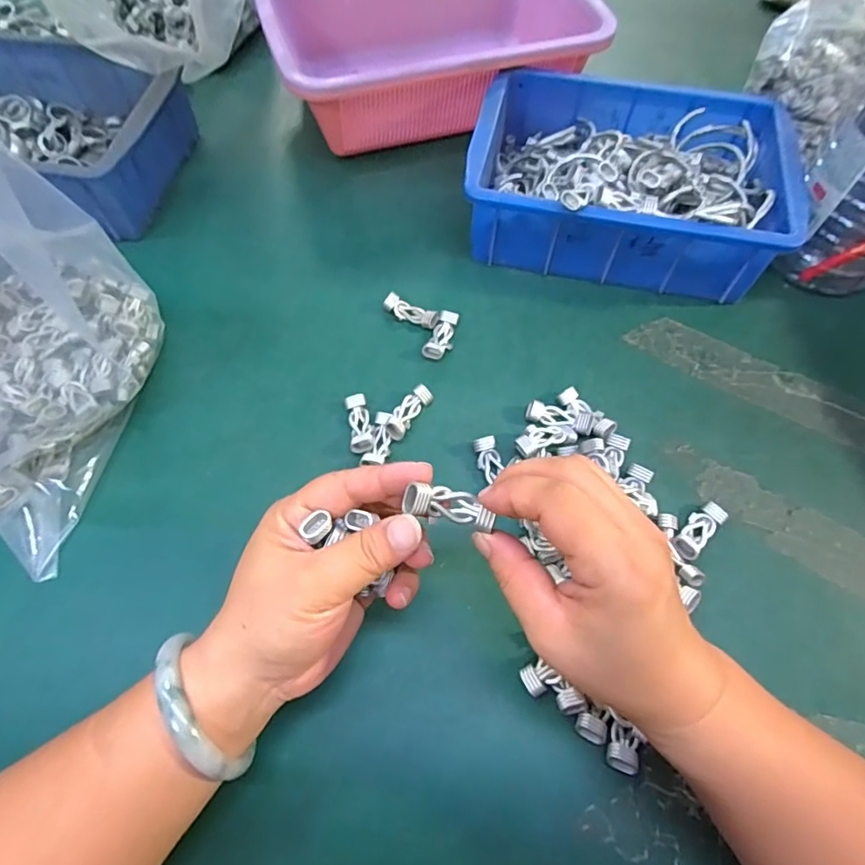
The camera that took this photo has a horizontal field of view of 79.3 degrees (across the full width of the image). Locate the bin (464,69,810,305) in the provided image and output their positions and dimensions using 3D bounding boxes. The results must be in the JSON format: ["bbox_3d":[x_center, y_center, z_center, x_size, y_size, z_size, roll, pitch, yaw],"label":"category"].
[{"bbox_3d":[0.159,-0.208,0.437,0.236,0.079,0.173,8,62,4],"label":"bin"}]

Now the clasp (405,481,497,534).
[{"bbox_3d":[0.008,0.033,0.238,0.041,0.011,0.015,16,59,-21],"label":"clasp"}]

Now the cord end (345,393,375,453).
[{"bbox_3d":[-0.050,-0.005,0.360,0.015,0.011,0.043,-9,62,-5],"label":"cord end"}]

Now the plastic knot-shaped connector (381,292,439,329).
[{"bbox_3d":[-0.016,-0.095,0.412,0.044,0.012,0.016,21,63,11],"label":"plastic knot-shaped connector"}]

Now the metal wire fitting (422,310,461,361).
[{"bbox_3d":[0.008,-0.074,0.401,0.017,0.009,0.044,19,63,10],"label":"metal wire fitting"}]

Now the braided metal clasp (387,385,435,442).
[{"bbox_3d":[-0.017,-0.014,0.363,0.014,0.016,0.044,29,65,15],"label":"braided metal clasp"}]

